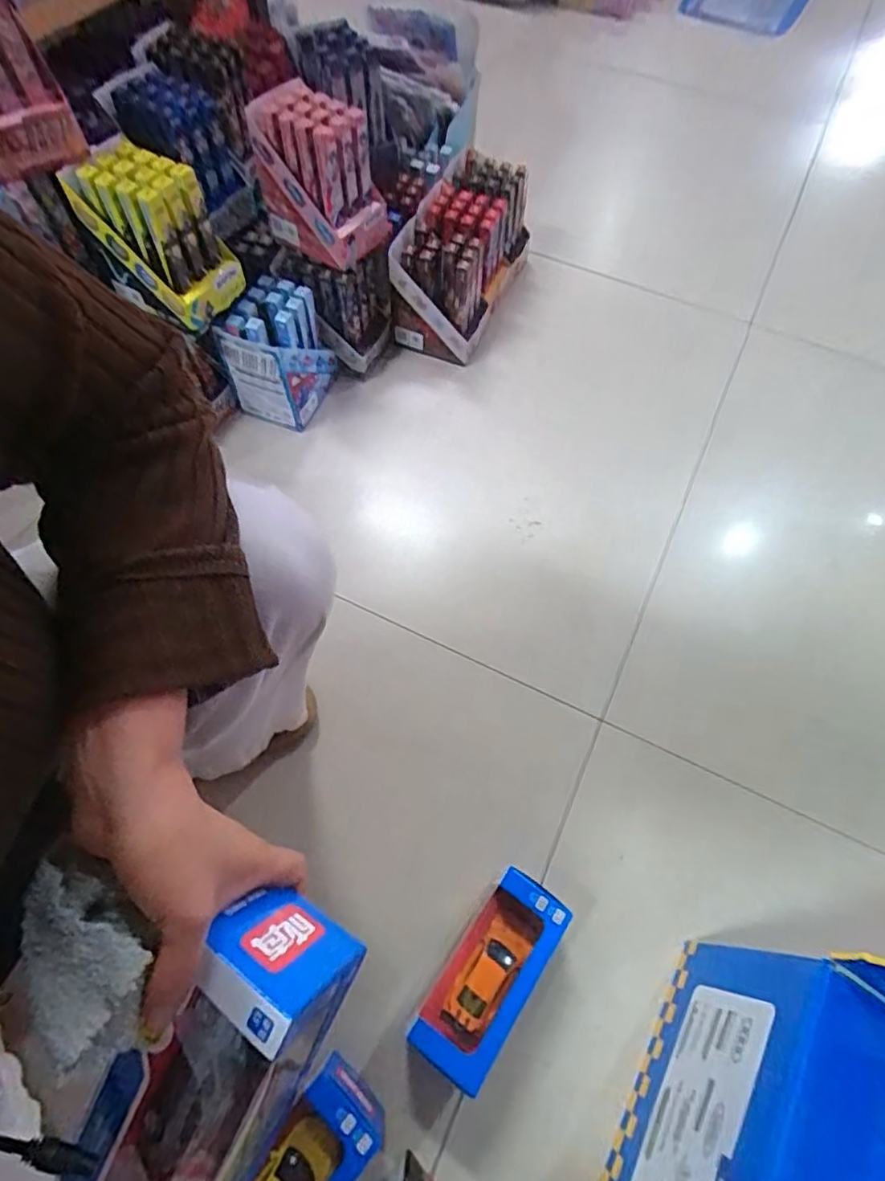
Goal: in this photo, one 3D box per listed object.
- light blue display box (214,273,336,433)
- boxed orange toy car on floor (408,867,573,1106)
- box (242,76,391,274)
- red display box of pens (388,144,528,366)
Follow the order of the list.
[{"bbox_3d":[-0.238,-0.350,0.892,0.102,0.157,0.131,21,63,12],"label":"light blue display box"},{"bbox_3d":[0.046,0.358,0.565,0.072,0.080,0.165,32,66,17],"label":"boxed orange toy car on floor"},{"bbox_3d":[-0.173,-0.565,0.819,0.158,0.160,0.110,27,64,12],"label":"box"},{"bbox_3d":[0.034,-0.564,1.022,0.147,0.164,0.312,20,63,11],"label":"red display box of pens"}]

